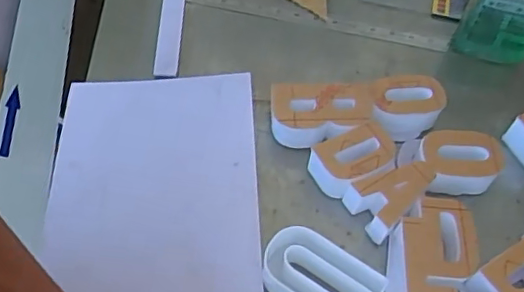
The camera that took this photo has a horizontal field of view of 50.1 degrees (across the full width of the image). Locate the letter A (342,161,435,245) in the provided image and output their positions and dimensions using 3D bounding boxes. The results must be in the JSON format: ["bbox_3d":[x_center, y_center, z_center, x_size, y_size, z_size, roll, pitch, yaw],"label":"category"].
[{"bbox_3d":[0.134,0.050,0.583,0.080,0.046,0.059,-30,64,-19],"label":"letter A"}]

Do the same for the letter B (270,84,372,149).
[{"bbox_3d":[0.064,-0.029,0.633,0.111,0.050,0.072,4,58,0],"label":"letter B"}]

